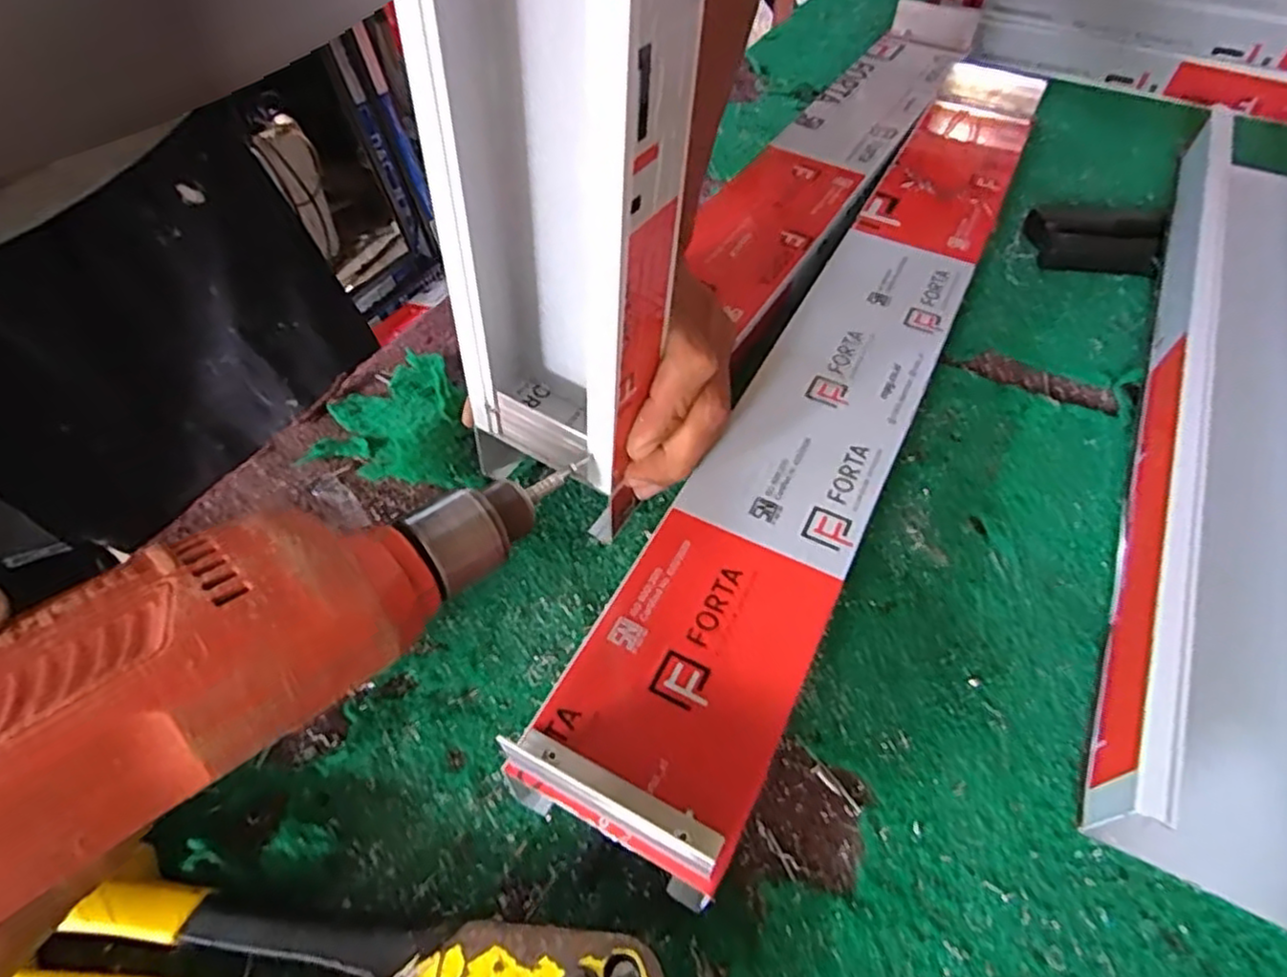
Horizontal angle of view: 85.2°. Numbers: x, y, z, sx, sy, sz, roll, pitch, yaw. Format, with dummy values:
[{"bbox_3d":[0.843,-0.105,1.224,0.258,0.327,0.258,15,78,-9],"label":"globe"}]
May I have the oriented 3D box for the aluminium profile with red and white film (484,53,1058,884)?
[{"bbox_3d":[0.125,-0.094,0.400,0.088,0.040,0.605,24,55,16],"label":"aluminium profile with red and white film"}]

